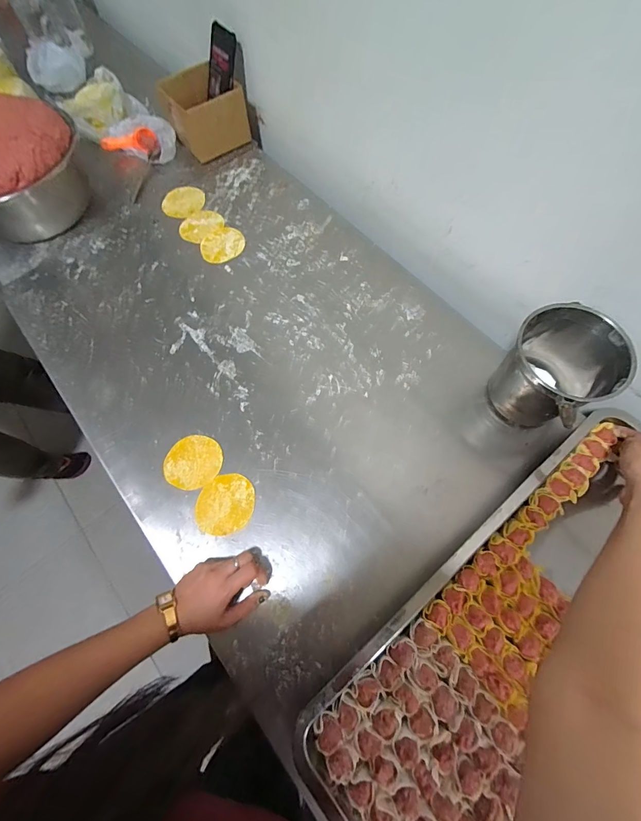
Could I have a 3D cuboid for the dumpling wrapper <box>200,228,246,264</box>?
[{"bbox_3d":[-0.194,-0.328,0.710,0.089,0.005,0.080,-29,71,-10],"label":"dumpling wrapper"}]

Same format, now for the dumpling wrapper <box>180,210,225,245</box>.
[{"bbox_3d":[-0.243,-0.375,0.730,0.087,0.004,0.087,0,69,1],"label":"dumpling wrapper"}]

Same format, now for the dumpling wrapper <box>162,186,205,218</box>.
[{"bbox_3d":[-0.284,-0.432,0.746,0.084,0.004,0.083,1,71,0],"label":"dumpling wrapper"}]

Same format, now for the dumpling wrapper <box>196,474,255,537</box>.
[{"bbox_3d":[-0.136,0.134,0.514,0.082,0.004,0.079,0,69,1],"label":"dumpling wrapper"}]

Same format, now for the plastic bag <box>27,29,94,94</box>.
[{"bbox_3d":[-0.621,-0.837,0.872,0.160,0.093,0.058,-25,69,-8],"label":"plastic bag"}]

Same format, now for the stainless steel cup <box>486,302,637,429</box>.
[{"bbox_3d":[0.317,-0.052,0.507,0.124,0.145,0.126,0,69,1],"label":"stainless steel cup"}]

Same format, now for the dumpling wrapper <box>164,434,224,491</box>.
[{"bbox_3d":[-0.192,0.077,0.541,0.084,0.004,0.080,-12,69,-4],"label":"dumpling wrapper"}]

